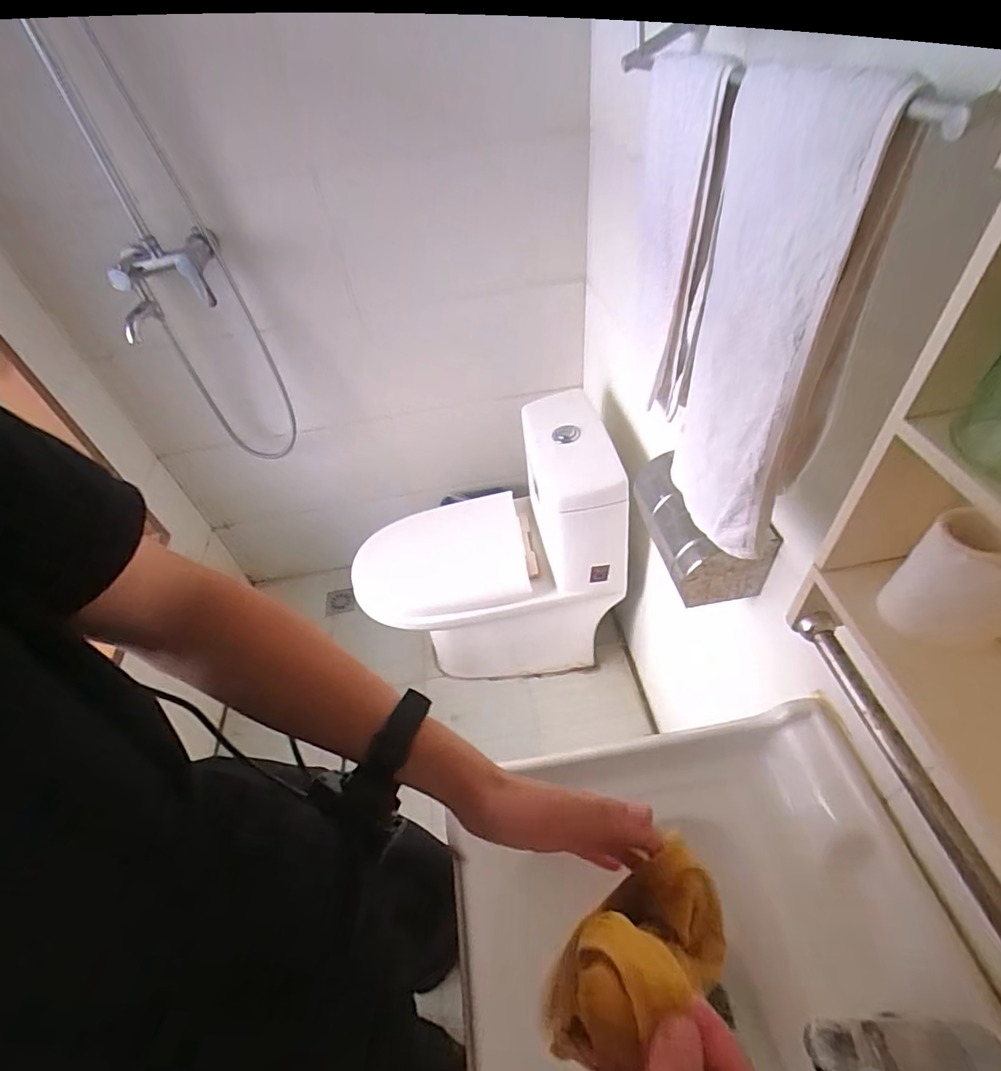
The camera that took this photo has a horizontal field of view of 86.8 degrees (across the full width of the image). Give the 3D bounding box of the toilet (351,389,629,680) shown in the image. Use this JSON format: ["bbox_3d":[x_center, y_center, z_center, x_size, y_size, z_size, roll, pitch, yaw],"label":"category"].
[{"bbox_3d":[-0.041,0.081,1.360,0.619,0.696,0.358,-13,48,-3],"label":"toilet"}]

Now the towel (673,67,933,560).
[{"bbox_3d":[0.226,-0.163,0.468,0.058,0.368,0.207,-7,48,2],"label":"towel"}]

